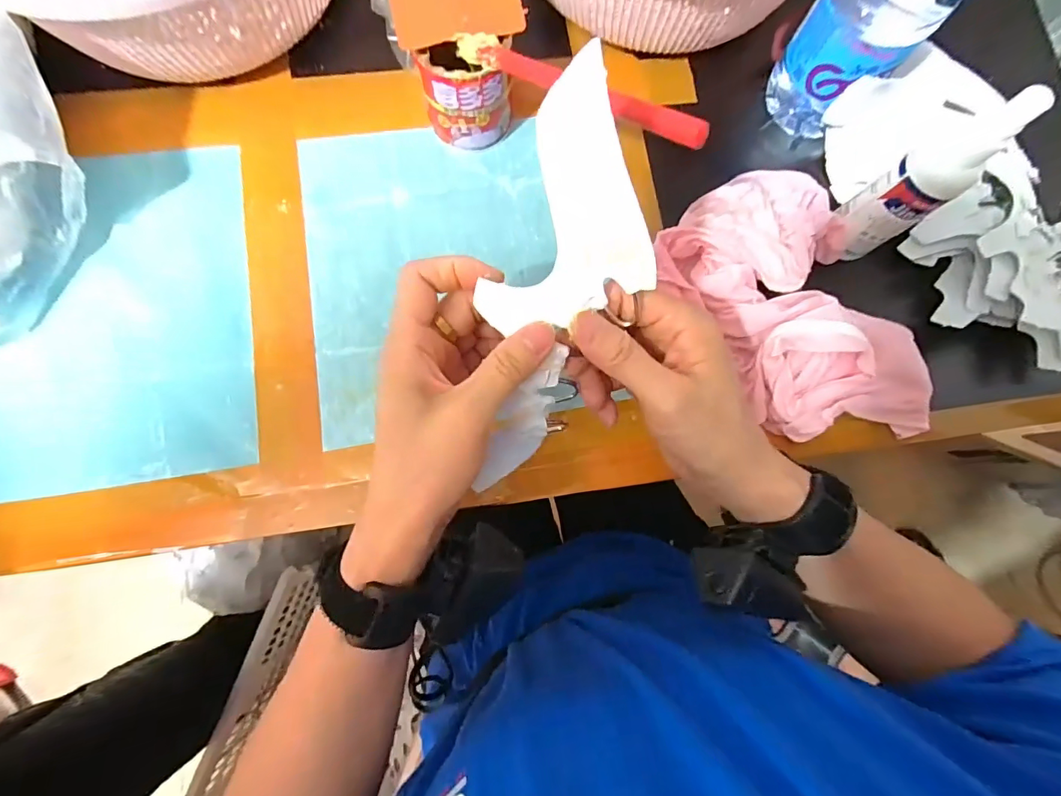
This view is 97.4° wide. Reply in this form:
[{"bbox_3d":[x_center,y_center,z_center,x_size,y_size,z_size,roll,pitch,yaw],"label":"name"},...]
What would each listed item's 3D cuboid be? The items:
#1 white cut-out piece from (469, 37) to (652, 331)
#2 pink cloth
[{"bbox_3d":[0.005,-0.076,0.201,0.081,0.013,0.093,-13,123,22],"label":"white cut-out piece"},{"bbox_3d":[0.184,-0.058,0.319,0.144,0.035,0.212,-33,82,-6],"label":"pink cloth"}]

